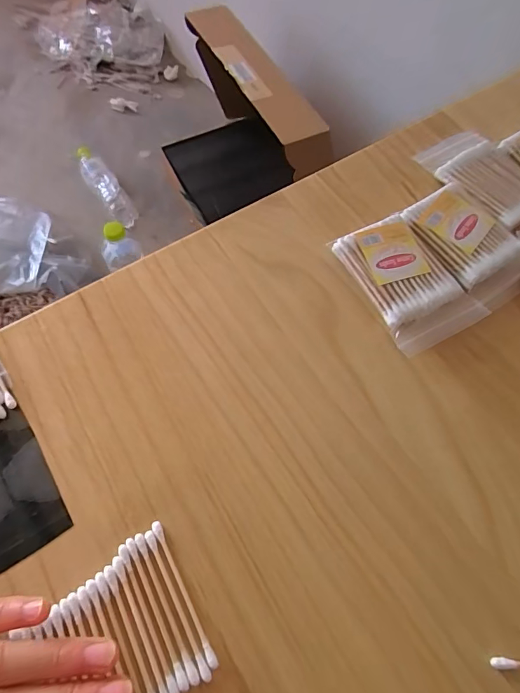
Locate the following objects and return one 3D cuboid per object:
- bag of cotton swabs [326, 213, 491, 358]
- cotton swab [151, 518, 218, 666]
[{"bbox_3d":[0.097,-0.044,0.282,0.062,0.014,0.091,-25,69,-15],"label":"bag of cotton swabs"},{"bbox_3d":[-0.038,0.122,0.211,0.004,0.004,0.071,-25,69,-15],"label":"cotton swab"}]

